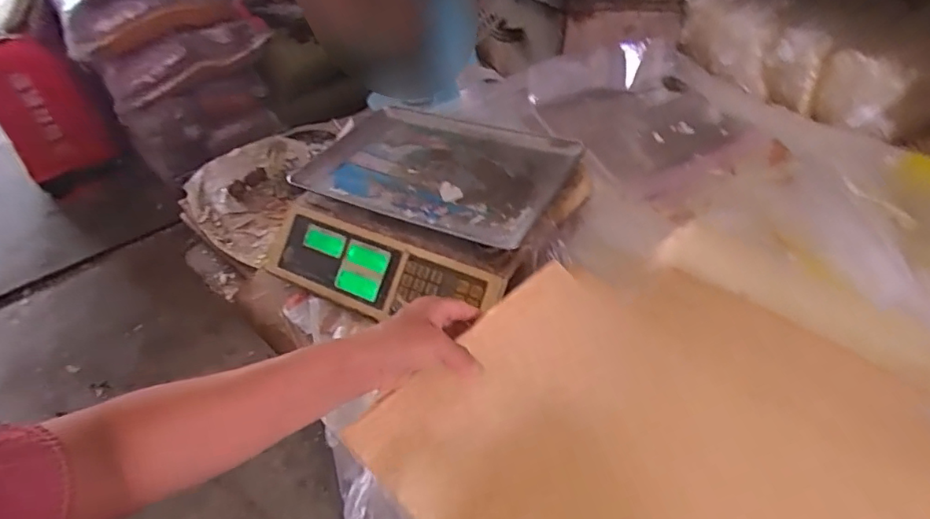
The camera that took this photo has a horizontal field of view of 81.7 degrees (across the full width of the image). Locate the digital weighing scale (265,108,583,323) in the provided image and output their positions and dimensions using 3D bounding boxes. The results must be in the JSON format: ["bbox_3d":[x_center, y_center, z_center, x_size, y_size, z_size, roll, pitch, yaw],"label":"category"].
[{"bbox_3d":[-0.057,-0.072,0.721,0.330,0.089,0.330,20,49,23],"label":"digital weighing scale"}]

